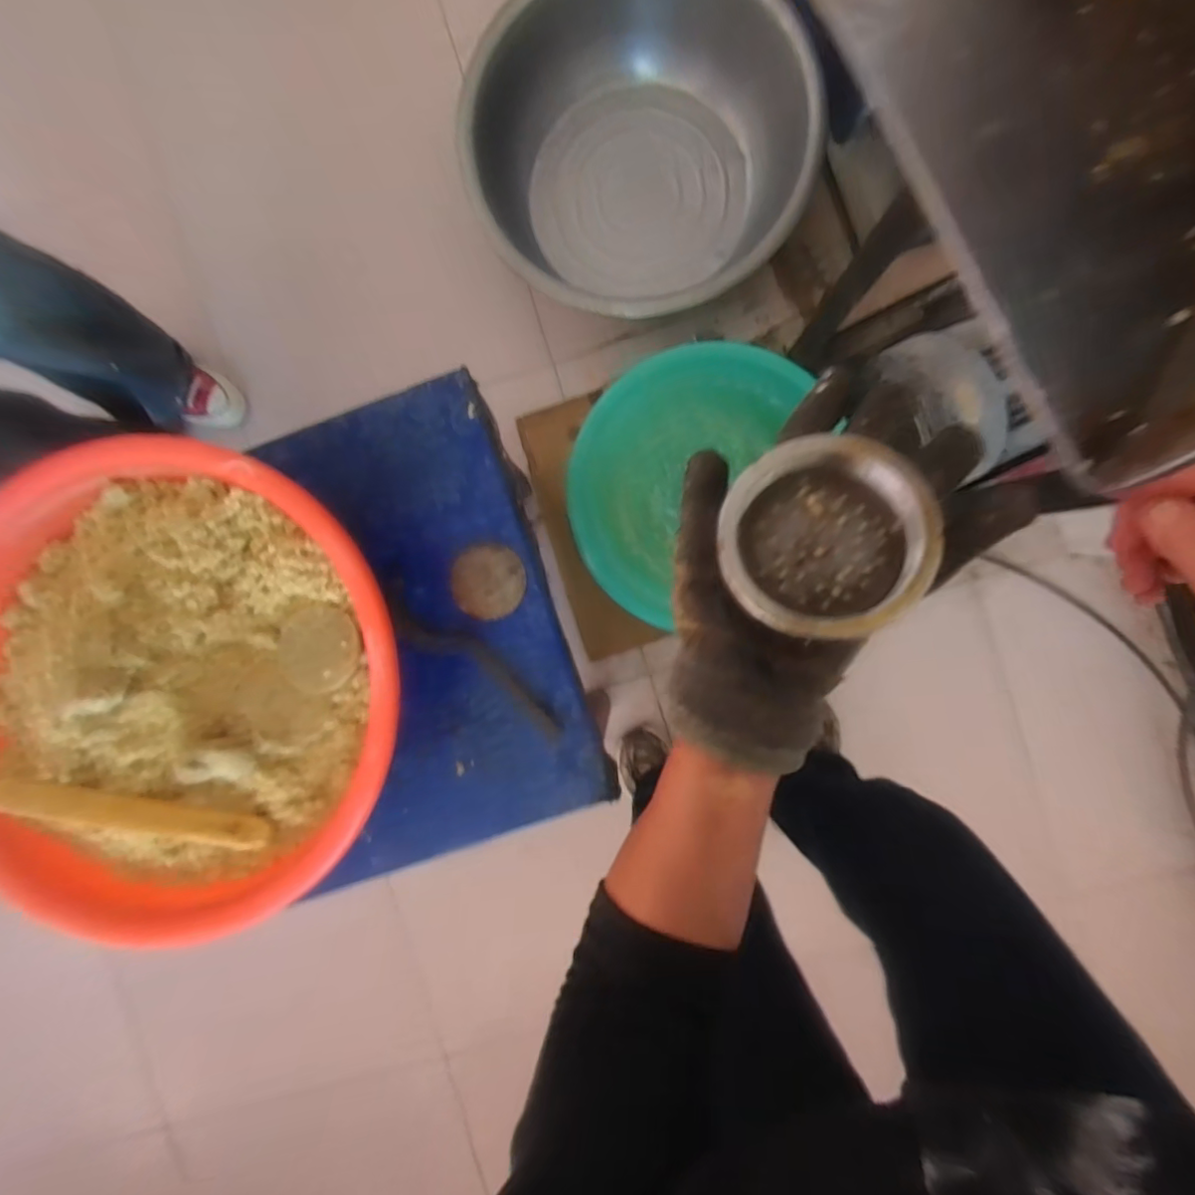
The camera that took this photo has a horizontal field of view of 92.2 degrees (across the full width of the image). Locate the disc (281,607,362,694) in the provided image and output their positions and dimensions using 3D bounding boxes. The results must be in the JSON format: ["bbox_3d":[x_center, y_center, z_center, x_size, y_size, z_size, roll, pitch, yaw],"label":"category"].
[{"bbox_3d":[-0.246,0.045,0.502,0.074,0.010,0.073,0,93,4],"label":"disc"}]

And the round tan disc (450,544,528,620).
[{"bbox_3d":[-0.119,-0.016,0.627,0.075,0.015,0.079,-5,92,4],"label":"round tan disc"}]

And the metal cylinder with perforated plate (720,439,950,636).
[{"bbox_3d":[0.116,-0.030,0.304,0.100,0.042,0.100,-2,80,13],"label":"metal cylinder with perforated plate"}]

